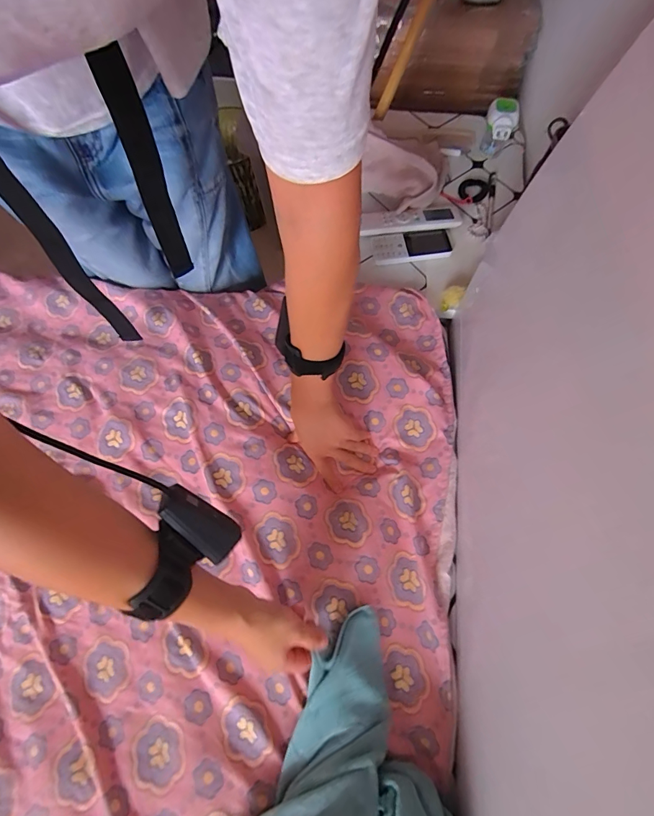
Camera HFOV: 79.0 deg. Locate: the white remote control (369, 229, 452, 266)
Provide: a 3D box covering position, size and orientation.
[{"bbox_3d":[0.143,-0.276,0.682,0.133,0.019,0.050,-8,69,-1],"label":"white remote control"}]

